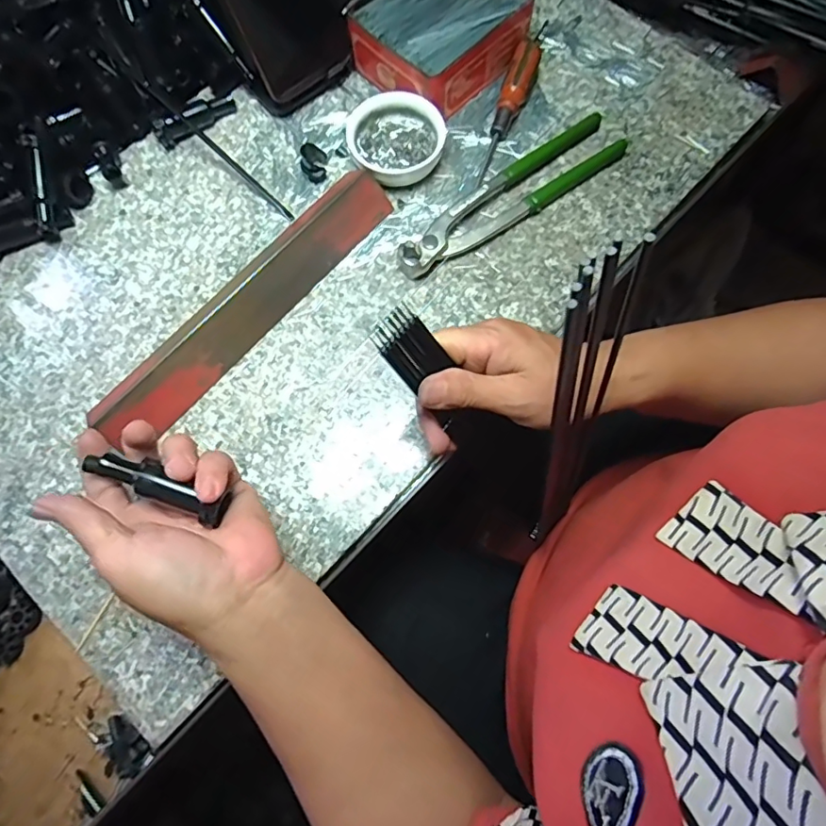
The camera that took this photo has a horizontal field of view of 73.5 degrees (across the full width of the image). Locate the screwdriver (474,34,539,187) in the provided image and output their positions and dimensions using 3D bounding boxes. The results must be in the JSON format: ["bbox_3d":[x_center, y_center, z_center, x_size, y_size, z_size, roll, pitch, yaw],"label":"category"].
[{"bbox_3d":[0.075,-0.234,0.431,0.020,0.024,0.122,17,75,6],"label":"screwdriver"}]

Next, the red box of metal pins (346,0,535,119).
[{"bbox_3d":[0.022,-0.305,0.440,0.109,0.043,0.130,41,79,12],"label":"red box of metal pins"}]

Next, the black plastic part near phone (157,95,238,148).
[{"bbox_3d":[-0.172,-0.235,0.439,0.067,0.018,0.016,-32,76,-7],"label":"black plastic part near phone"}]

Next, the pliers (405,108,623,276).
[{"bbox_3d":[0.073,-0.166,0.415,0.200,0.017,0.045,-36,76,-8],"label":"pliers"}]

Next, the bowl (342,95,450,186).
[{"bbox_3d":[-0.012,-0.207,0.422,0.071,0.027,0.065,0,74,1],"label":"bowl"}]

